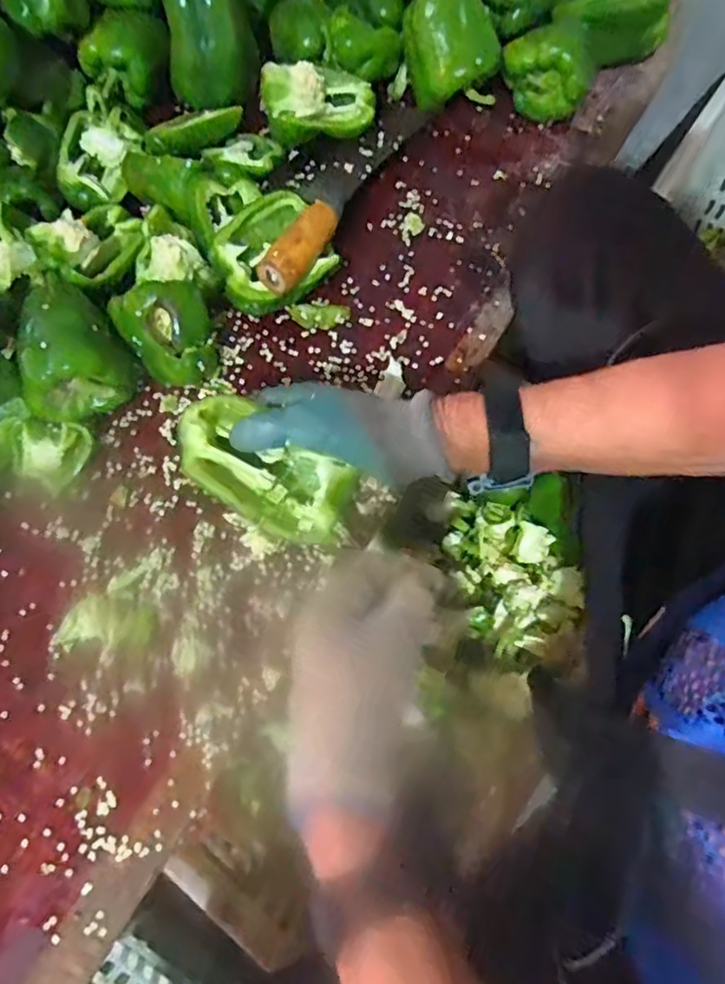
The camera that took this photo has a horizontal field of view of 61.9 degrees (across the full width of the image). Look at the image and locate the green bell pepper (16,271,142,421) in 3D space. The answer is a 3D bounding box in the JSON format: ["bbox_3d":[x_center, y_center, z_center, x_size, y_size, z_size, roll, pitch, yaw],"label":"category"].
[{"bbox_3d":[-0.219,-0.110,0.457,0.076,0.060,0.091,-9,71,-2],"label":"green bell pepper"}]

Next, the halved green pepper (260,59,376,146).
[{"bbox_3d":[-0.039,-0.354,0.540,0.099,0.047,0.059,-2,71,1],"label":"halved green pepper"}]

